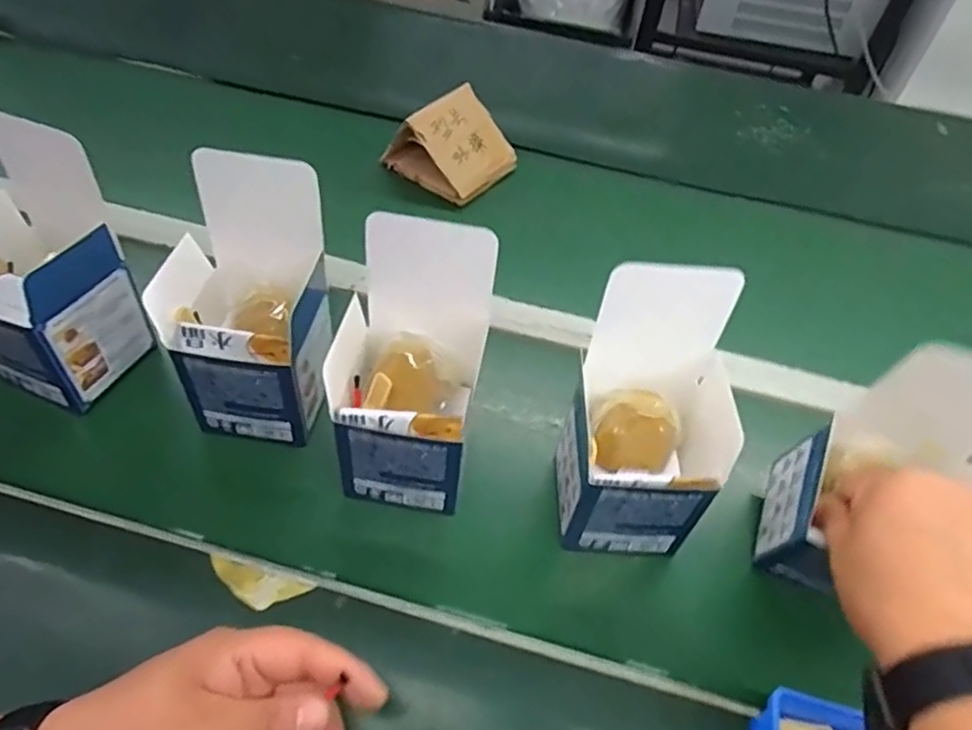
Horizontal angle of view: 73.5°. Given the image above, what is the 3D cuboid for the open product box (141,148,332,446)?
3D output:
[{"bbox_3d":[-0.160,-0.038,0.439,0.097,0.169,0.096,9,49,3],"label":"open product box"}]

